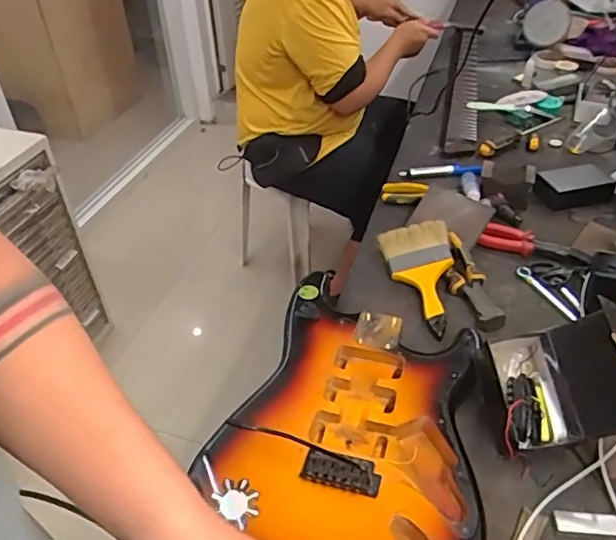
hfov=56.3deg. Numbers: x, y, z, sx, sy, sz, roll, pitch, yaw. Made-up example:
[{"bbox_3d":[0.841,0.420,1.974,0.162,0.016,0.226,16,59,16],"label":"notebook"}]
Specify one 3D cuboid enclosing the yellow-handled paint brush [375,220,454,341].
[{"bbox_3d":[0.185,0.005,0.894,0.108,0.022,0.220,-24,43,10],"label":"yellow-handled paint brush"}]

